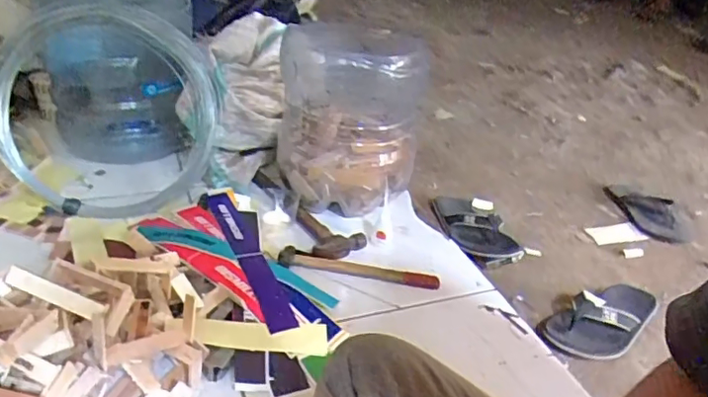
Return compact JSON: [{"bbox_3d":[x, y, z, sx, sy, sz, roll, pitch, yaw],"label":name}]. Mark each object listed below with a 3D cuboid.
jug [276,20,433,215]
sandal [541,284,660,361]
[{"bbox_3d":[-0.010,-0.120,0.960,0.237,0.278,0.223,6,31,2],"label":"jug"},{"bbox_3d":[0.443,0.208,0.998,0.258,0.051,0.112,-20,39,-36],"label":"sandal"}]

